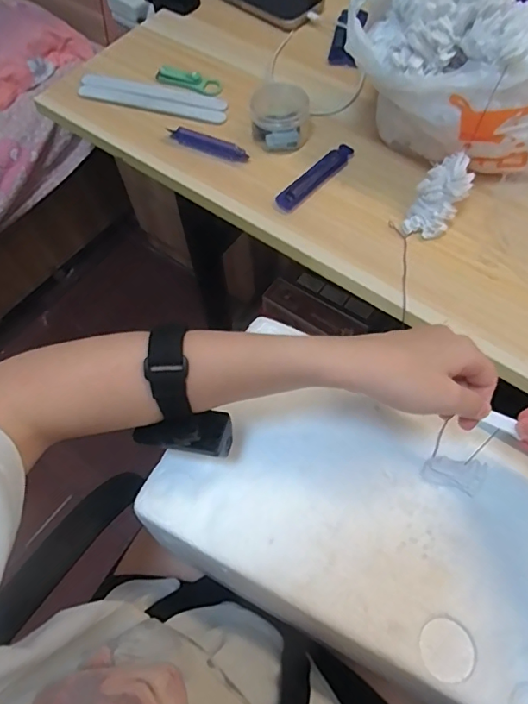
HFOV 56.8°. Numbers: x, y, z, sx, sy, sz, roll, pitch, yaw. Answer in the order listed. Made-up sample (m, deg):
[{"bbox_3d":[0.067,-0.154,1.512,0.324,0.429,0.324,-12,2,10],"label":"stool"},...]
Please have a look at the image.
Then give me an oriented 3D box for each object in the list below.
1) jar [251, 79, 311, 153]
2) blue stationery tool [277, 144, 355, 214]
[{"bbox_3d":[0.016,-0.238,0.493,0.058,0.044,0.052,15,63,9],"label":"jar"},{"bbox_3d":[0.051,-0.172,0.478,0.019,0.009,0.099,40,70,19],"label":"blue stationery tool"}]

